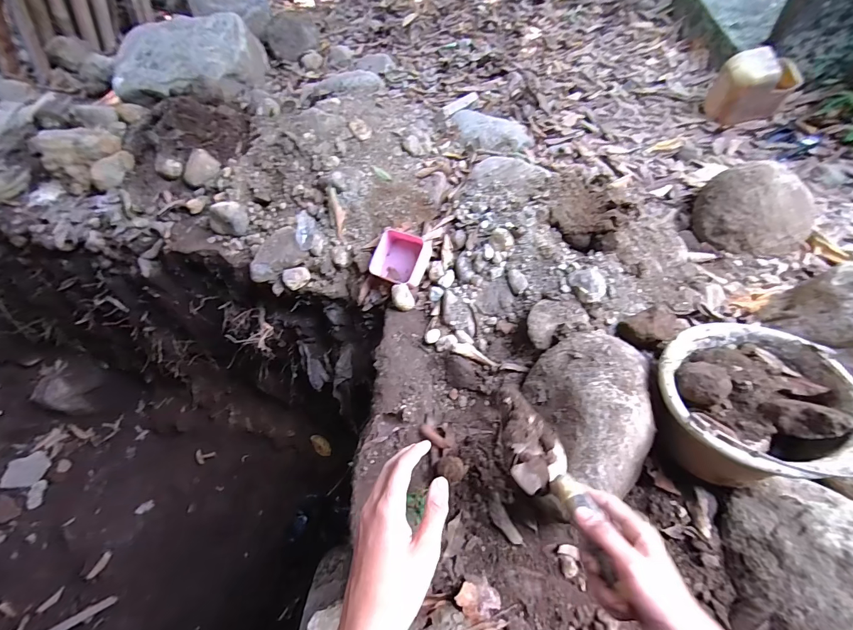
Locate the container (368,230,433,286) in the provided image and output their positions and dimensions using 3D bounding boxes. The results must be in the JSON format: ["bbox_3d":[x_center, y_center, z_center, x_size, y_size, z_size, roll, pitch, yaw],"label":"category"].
[{"bbox_3d":[-0.058,-0.131,0.879,0.115,0.068,0.116,20,98,30],"label":"container"}]

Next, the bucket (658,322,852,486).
[{"bbox_3d":[0.475,0.136,0.588,0.226,0.165,0.241,-2,56,3],"label":"bucket"}]

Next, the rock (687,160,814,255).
[{"bbox_3d":[0.850,-0.277,0.992,0.243,0.159,0.238,-13,56,-4],"label":"rock"}]

